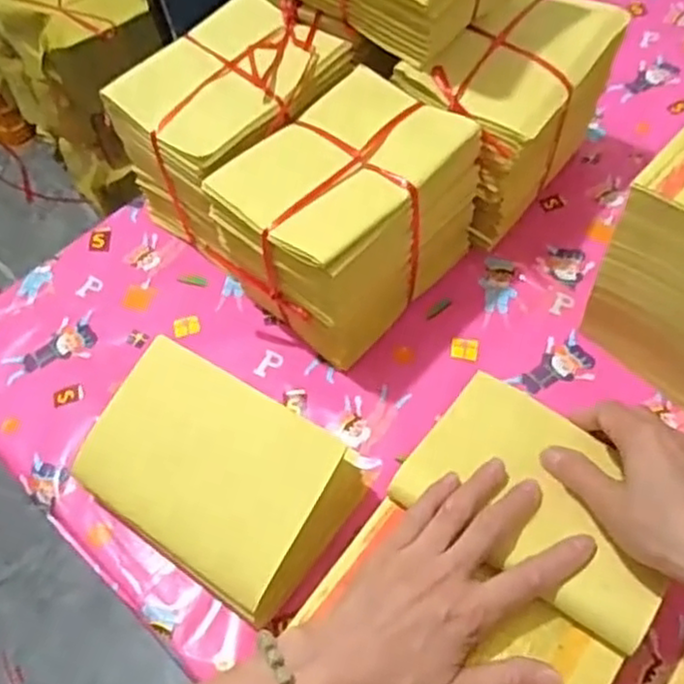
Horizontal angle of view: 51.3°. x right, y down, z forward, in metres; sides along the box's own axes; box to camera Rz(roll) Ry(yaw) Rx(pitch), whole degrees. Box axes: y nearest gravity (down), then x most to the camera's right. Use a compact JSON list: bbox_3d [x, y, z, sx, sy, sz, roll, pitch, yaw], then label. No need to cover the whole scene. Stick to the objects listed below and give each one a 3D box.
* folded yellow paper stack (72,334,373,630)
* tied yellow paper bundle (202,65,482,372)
[{"bbox_3d":[-0.085,0.086,0.479,0.167,0.076,0.121,29,64,20],"label":"folded yellow paper stack"},{"bbox_3d":[0.005,-0.095,0.550,0.123,0.133,0.166,36,67,23],"label":"tied yellow paper bundle"}]

